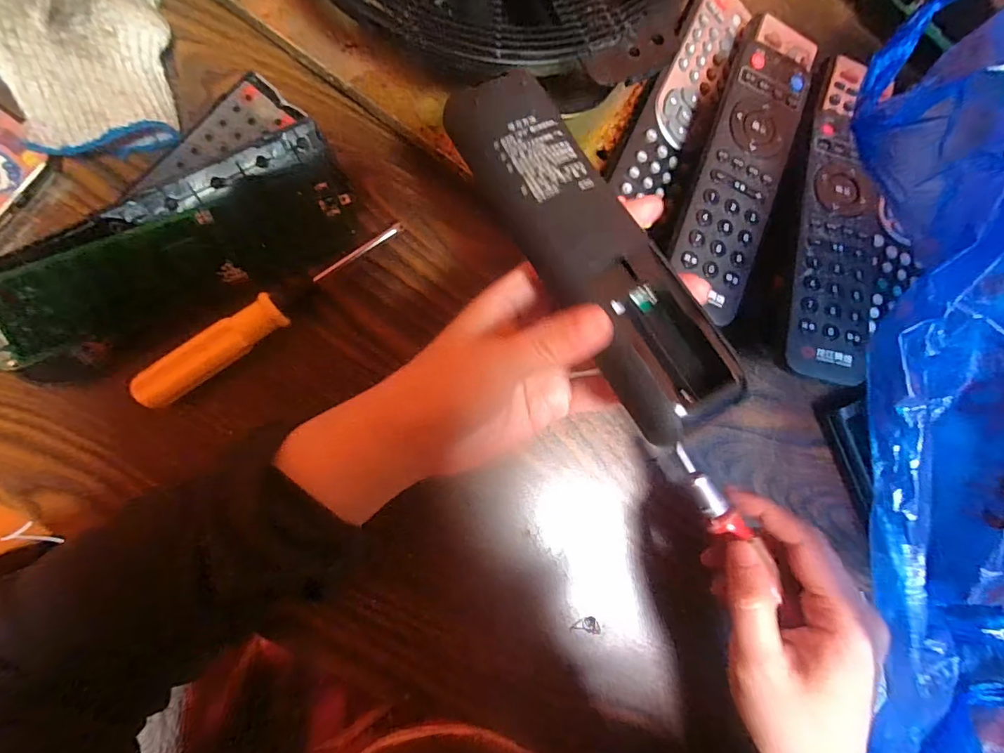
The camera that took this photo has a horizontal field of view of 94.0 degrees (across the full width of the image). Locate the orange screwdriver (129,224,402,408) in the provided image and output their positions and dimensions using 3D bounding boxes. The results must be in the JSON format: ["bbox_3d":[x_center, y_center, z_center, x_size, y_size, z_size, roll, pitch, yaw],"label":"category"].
[{"bbox_3d":[-0.120,-0.037,0.249,0.161,0.020,0.020,-37,91,-9],"label":"orange screwdriver"}]

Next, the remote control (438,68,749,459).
[{"bbox_3d":[0.033,-0.051,0.179,0.043,0.014,0.153,-31,83,-9],"label":"remote control"}]

